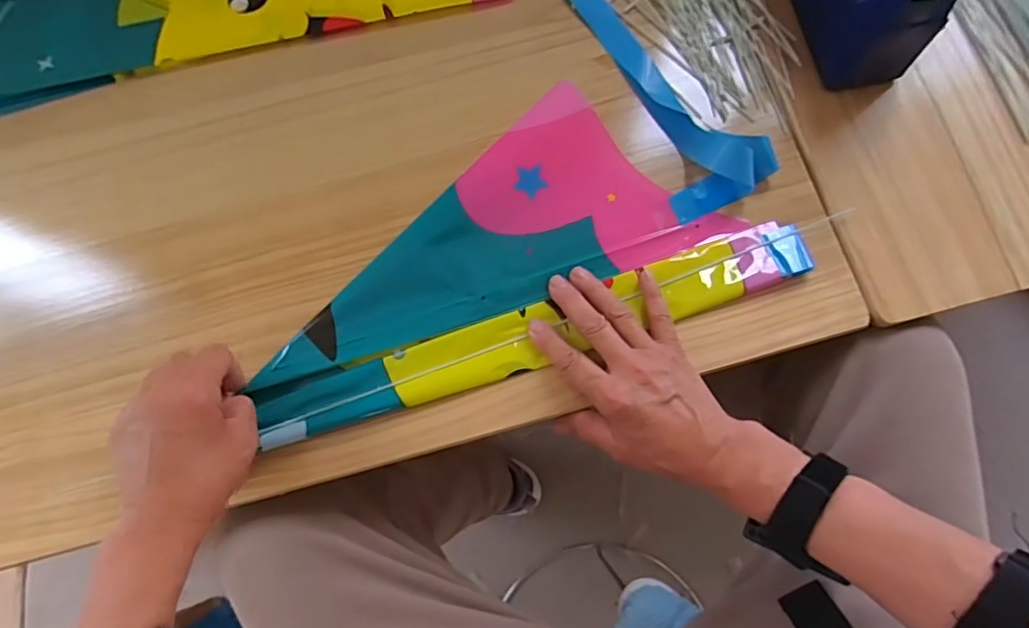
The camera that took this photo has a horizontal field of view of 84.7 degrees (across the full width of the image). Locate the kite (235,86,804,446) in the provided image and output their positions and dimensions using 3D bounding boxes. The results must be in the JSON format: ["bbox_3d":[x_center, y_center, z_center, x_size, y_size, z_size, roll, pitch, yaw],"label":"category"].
[{"bbox_3d":[-0.007,-0.040,0.443,0.415,0.035,0.194,-25,78,-4],"label":"kite"}]

